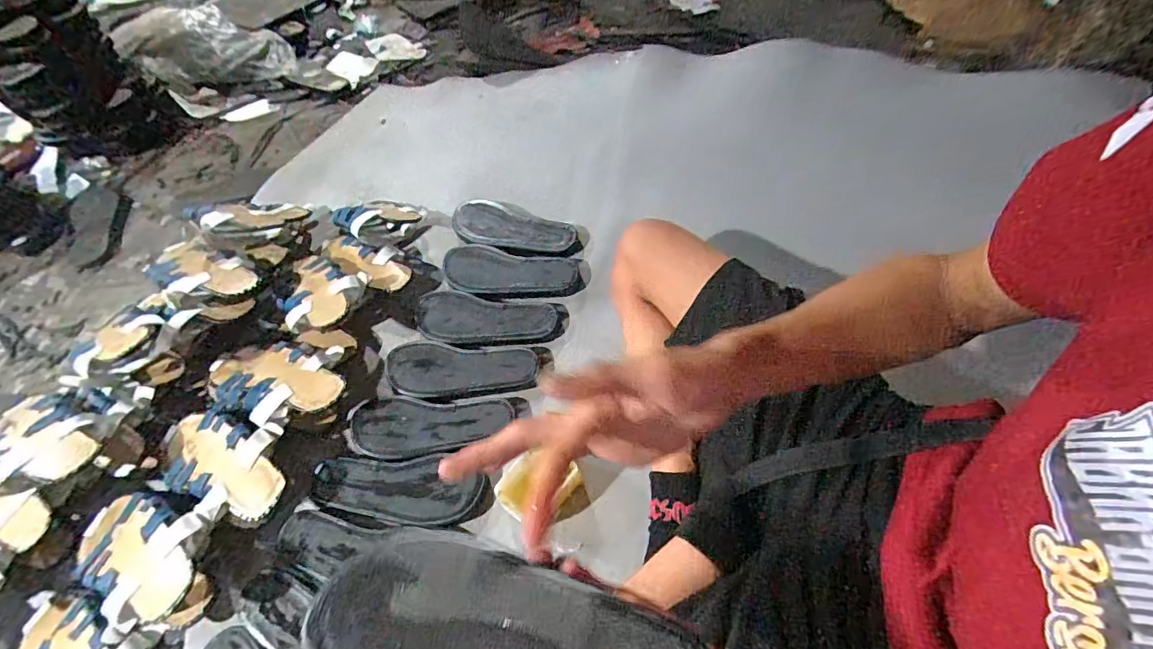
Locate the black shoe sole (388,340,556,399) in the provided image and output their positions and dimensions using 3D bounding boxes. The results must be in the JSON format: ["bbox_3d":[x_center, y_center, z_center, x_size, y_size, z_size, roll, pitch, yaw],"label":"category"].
[{"bbox_3d":[-0.165,0.071,0.743,0.247,0.019,0.090,1,59,5],"label":"black shoe sole"}]

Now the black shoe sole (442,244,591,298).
[{"bbox_3d":[-0.109,-0.087,0.809,0.250,0.020,0.095,9,60,9],"label":"black shoe sole"}]

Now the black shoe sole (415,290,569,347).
[{"bbox_3d":[-0.136,-0.006,0.777,0.235,0.023,0.087,4,59,7],"label":"black shoe sole"}]

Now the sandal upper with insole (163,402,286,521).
[{"bbox_3d":[-0.477,0.183,0.658,0.235,0.051,0.122,15,60,13],"label":"sandal upper with insole"}]

